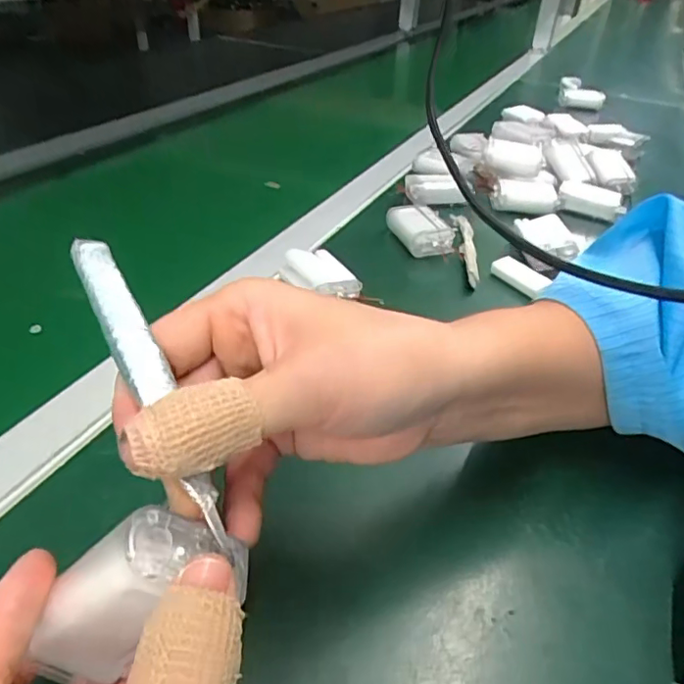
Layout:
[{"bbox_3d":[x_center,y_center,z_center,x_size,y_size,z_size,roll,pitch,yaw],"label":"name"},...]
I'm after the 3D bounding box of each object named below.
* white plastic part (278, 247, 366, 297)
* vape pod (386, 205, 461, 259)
[{"bbox_3d":[-0.017,-0.046,0.409,0.037,0.022,0.059,-18,42,-27],"label":"white plastic part"},{"bbox_3d":[0.068,-0.098,0.486,0.040,0.025,0.060,-14,40,-23],"label":"vape pod"}]

